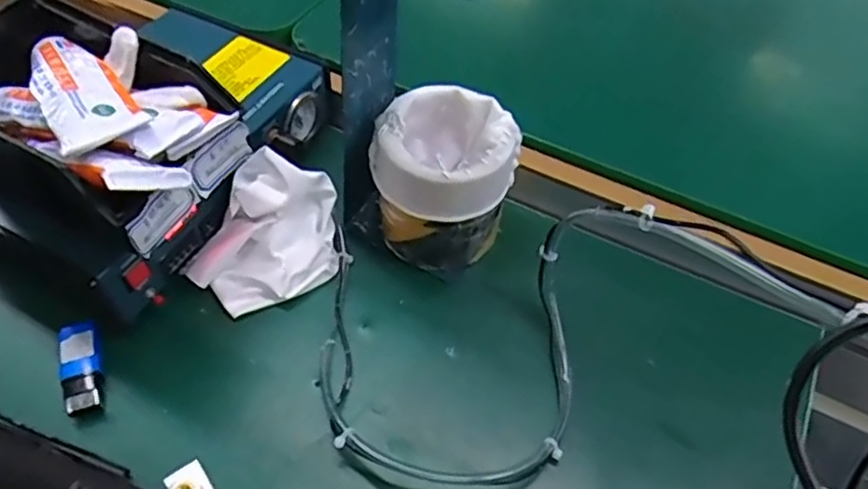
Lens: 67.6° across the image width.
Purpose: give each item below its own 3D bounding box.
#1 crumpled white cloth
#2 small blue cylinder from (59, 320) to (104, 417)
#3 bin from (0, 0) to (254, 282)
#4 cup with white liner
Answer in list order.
[{"bbox_3d":[-0.111,-0.008,0.424,0.101,0.061,0.077,-15,54,-15],"label":"crumpled white cloth"},{"bbox_3d":[-0.208,0.073,0.383,0.020,0.012,0.057,-12,53,-13],"label":"small blue cylinder"},{"bbox_3d":[-0.209,-0.070,0.380,0.188,0.075,0.107,25,54,16],"label":"bin"},{"bbox_3d":[0.005,-0.042,0.434,0.080,0.093,0.081,2,52,-2],"label":"cup with white liner"}]

